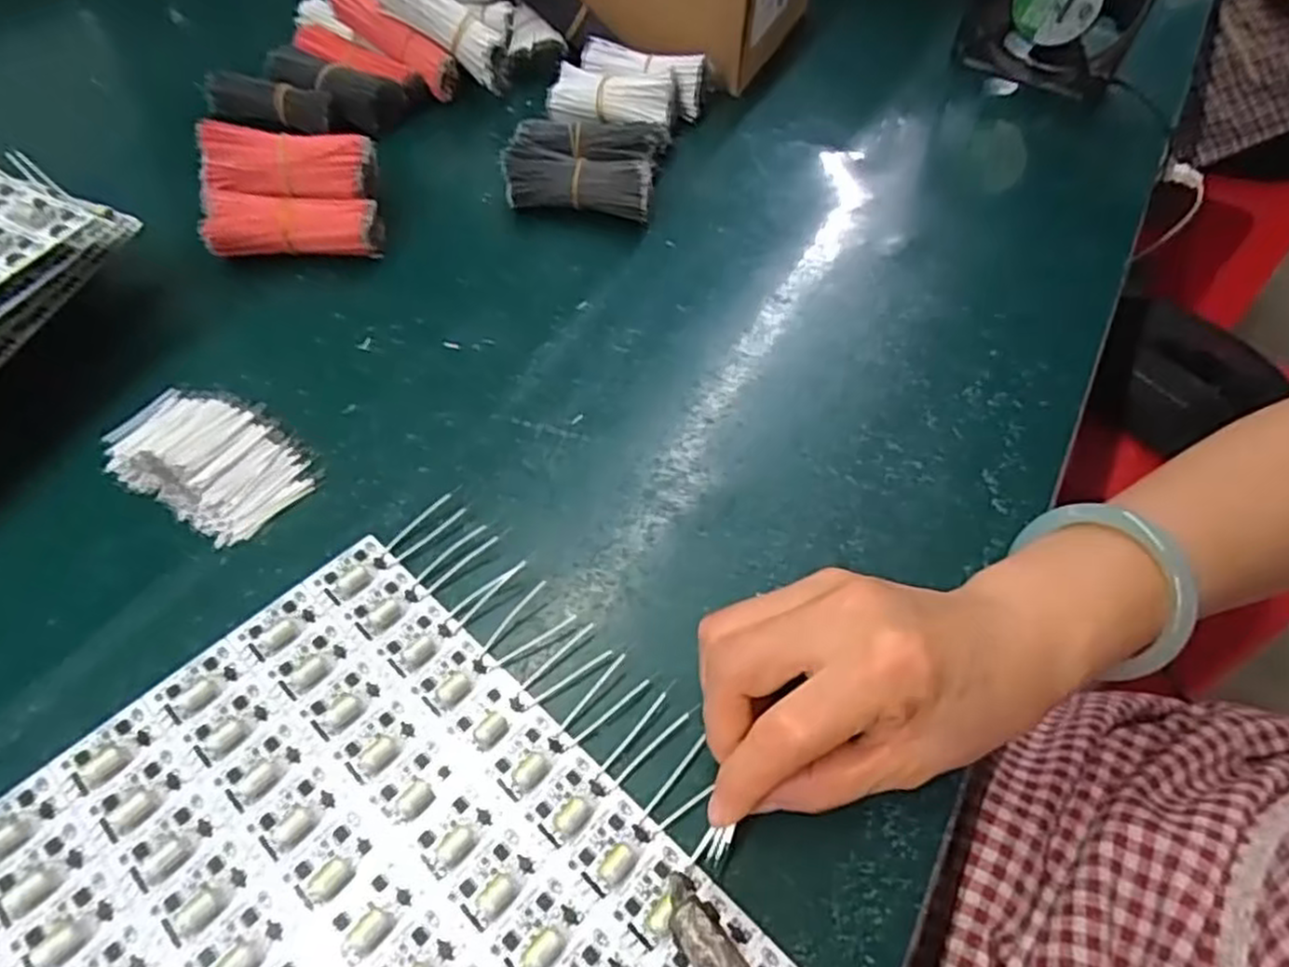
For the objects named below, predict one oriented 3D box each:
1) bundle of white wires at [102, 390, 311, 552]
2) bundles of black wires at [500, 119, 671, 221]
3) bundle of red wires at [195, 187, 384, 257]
[{"bbox_3d":[-0.208,-0.014,0.345,0.099,0.017,0.053,27,58,15],"label":"bundle of white wires"},{"bbox_3d":[-0.038,-0.203,0.476,0.093,0.034,0.067,9,55,3],"label":"bundles of black wires"},{"bbox_3d":[-0.200,-0.145,0.426,0.090,0.033,0.032,-2,55,-5],"label":"bundle of red wires"}]

